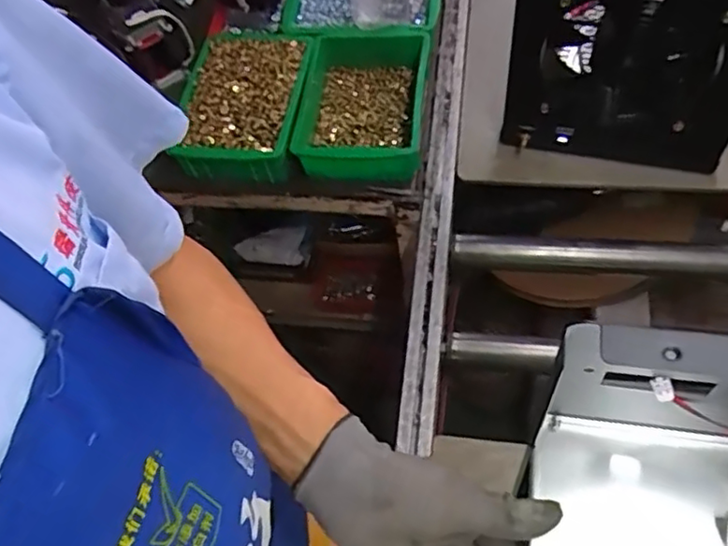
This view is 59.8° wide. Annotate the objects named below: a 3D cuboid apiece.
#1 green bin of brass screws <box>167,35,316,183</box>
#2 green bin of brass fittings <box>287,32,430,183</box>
[{"bbox_3d":[-0.179,-0.260,0.949,0.178,0.074,0.247,3,58,7],"label":"green bin of brass screws"},{"bbox_3d":[-0.002,-0.245,0.944,0.183,0.084,0.250,4,58,7],"label":"green bin of brass fittings"}]

